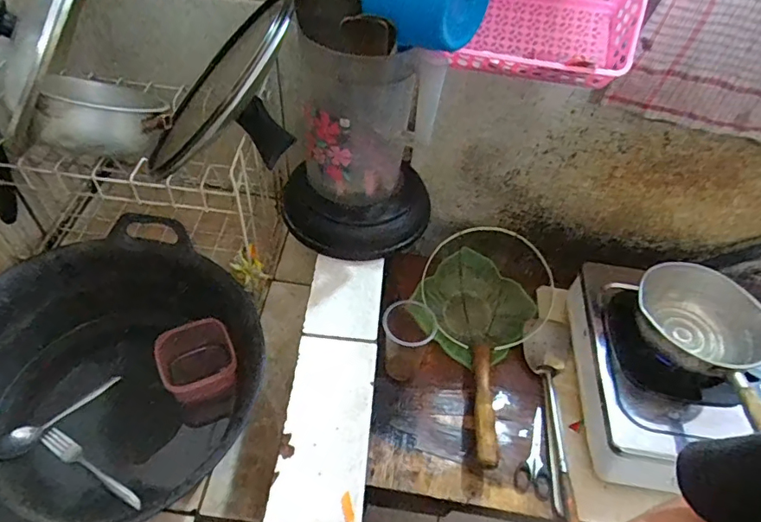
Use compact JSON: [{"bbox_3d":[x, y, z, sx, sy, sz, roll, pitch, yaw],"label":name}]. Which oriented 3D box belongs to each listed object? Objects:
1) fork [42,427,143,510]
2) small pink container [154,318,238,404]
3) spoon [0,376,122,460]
[{"bbox_3d":[-0.382,0.275,0.668,0.169,0.018,0.024,26,51,17],"label":"fork"},{"bbox_3d":[-0.259,0.154,0.727,0.100,0.073,0.105,-13,51,-17],"label":"small pink container"},{"bbox_3d":[-0.449,0.214,0.709,0.030,0.019,0.168,27,36,18],"label":"spoon"}]

